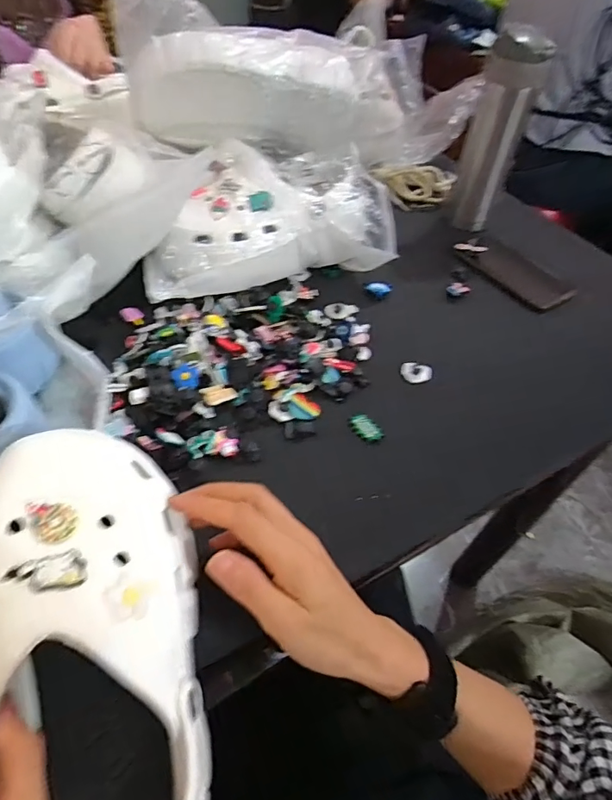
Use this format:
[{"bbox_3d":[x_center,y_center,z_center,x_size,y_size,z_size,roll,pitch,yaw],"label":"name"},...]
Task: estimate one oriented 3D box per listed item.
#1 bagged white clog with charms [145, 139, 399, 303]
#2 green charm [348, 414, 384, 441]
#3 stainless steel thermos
[{"bbox_3d":[-0.053,-0.211,0.566,0.278,0.102,0.185,-14,52,-18],"label":"bagged white clog with charms"},{"bbox_3d":[0.055,0.026,0.451,0.021,0.008,0.034,-28,58,-27],"label":"green charm"},{"bbox_3d":[0.244,-0.342,0.643,0.069,0.220,0.055,20,50,10],"label":"stainless steel thermos"}]

